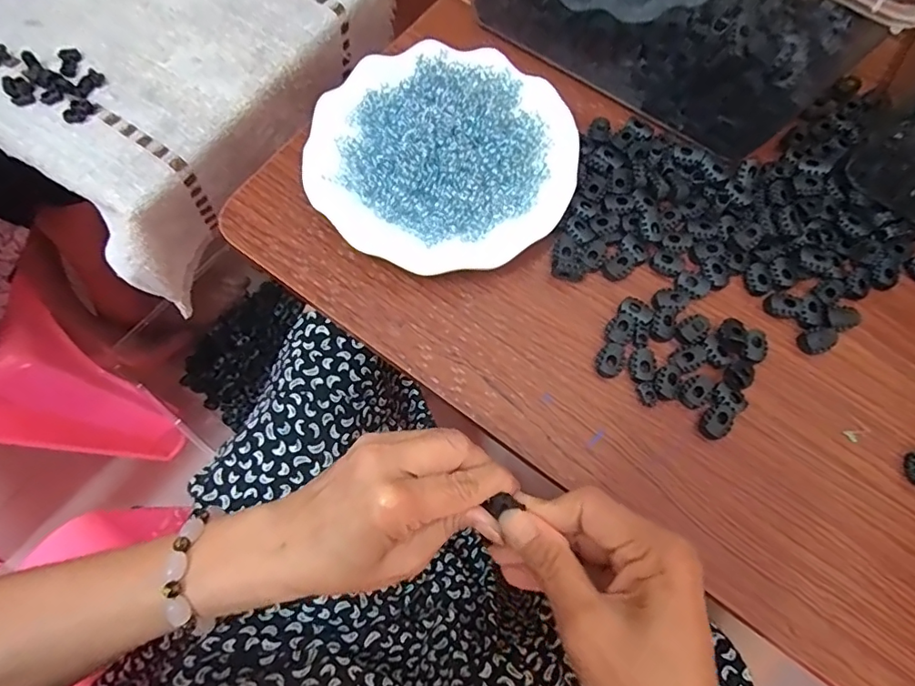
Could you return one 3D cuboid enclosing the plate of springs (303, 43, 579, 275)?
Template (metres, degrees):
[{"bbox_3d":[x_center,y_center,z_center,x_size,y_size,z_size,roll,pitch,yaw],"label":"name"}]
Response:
[{"bbox_3d":[-0.009,-0.133,0.360,0.179,0.043,0.171,1,75,-3],"label":"plate of springs"}]

